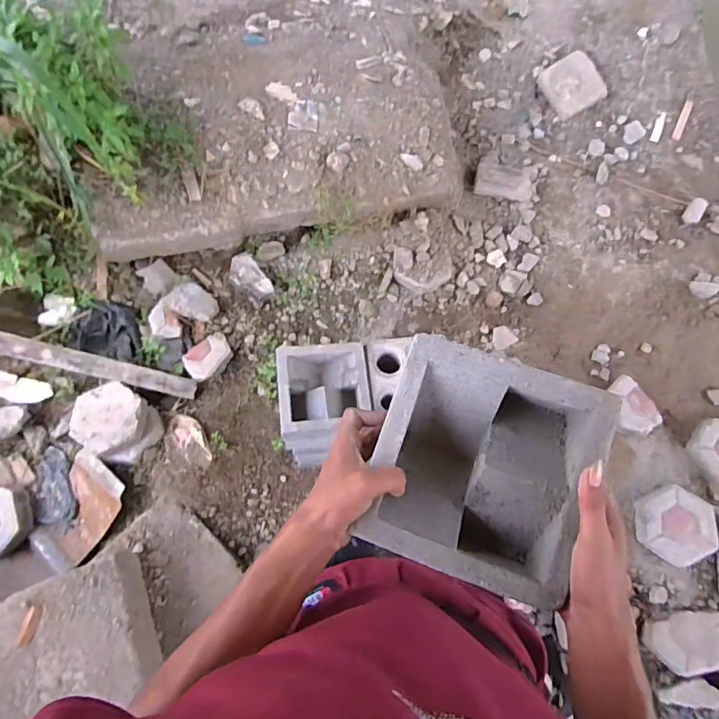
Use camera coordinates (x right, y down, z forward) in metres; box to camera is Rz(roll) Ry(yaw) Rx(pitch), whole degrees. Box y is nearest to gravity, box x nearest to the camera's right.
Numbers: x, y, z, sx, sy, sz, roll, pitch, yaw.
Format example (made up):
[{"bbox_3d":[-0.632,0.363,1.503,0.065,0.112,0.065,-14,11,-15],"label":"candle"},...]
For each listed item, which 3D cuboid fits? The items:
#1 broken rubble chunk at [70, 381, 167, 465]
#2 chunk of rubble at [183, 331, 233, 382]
[{"bbox_3d":[-0.732,0.188,1.474,0.244,0.110,0.201,34,75,11],"label":"broken rubble chunk"},{"bbox_3d":[-0.488,-0.009,1.597,0.116,0.064,0.157,42,81,9],"label":"chunk of rubble"}]

